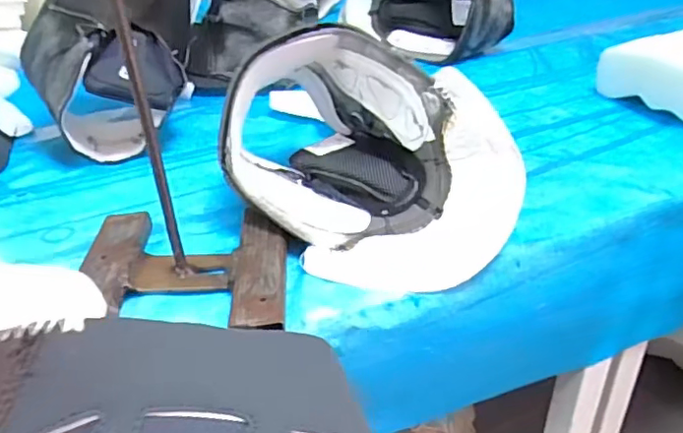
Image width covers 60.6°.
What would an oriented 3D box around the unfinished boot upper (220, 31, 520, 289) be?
[{"bbox_3d":[0.005,-0.060,0.521,0.287,0.152,0.170,23,40,36],"label":"unfinished boot upper"}]

